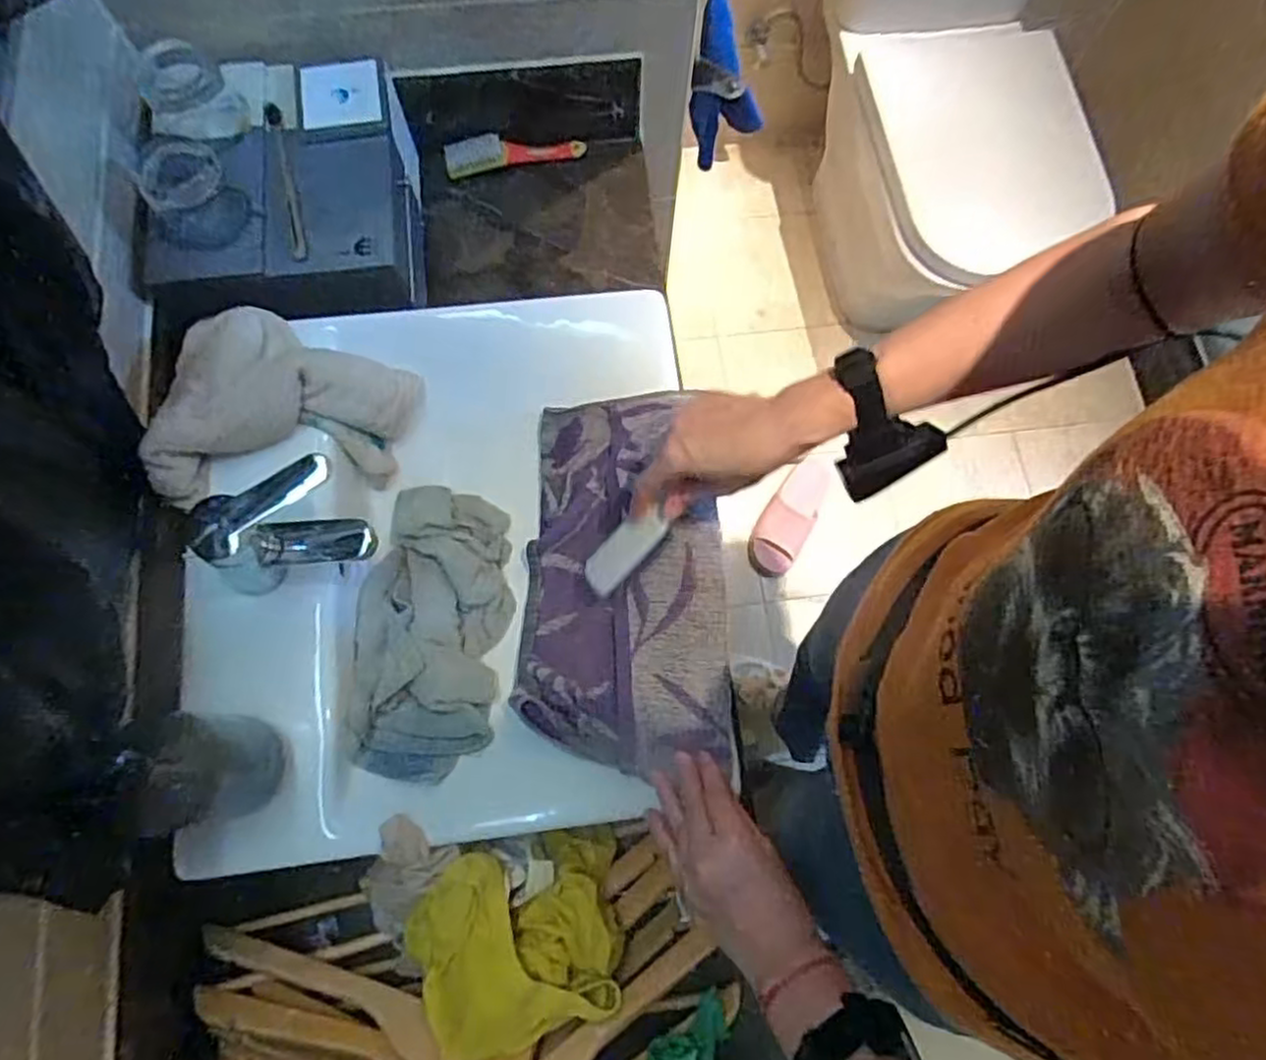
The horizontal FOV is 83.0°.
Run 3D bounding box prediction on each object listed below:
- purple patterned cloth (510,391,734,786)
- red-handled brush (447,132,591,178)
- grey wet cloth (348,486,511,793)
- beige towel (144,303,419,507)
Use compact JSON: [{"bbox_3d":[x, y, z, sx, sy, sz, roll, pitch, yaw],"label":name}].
[{"bbox_3d":[-0.019,0.034,0.599,0.187,0.055,0.302,-9,72,27],"label":"purple patterned cloth"},{"bbox_3d":[-0.139,-0.447,0.842,0.161,0.032,0.027,-15,76,-6],"label":"red-handled brush"},{"bbox_3d":[-0.174,0.082,0.630,0.128,0.041,0.261,13,62,-12],"label":"grey wet cloth"},{"bbox_3d":[-0.308,-0.091,0.622,0.177,0.098,0.182,20,75,4],"label":"beige towel"}]

